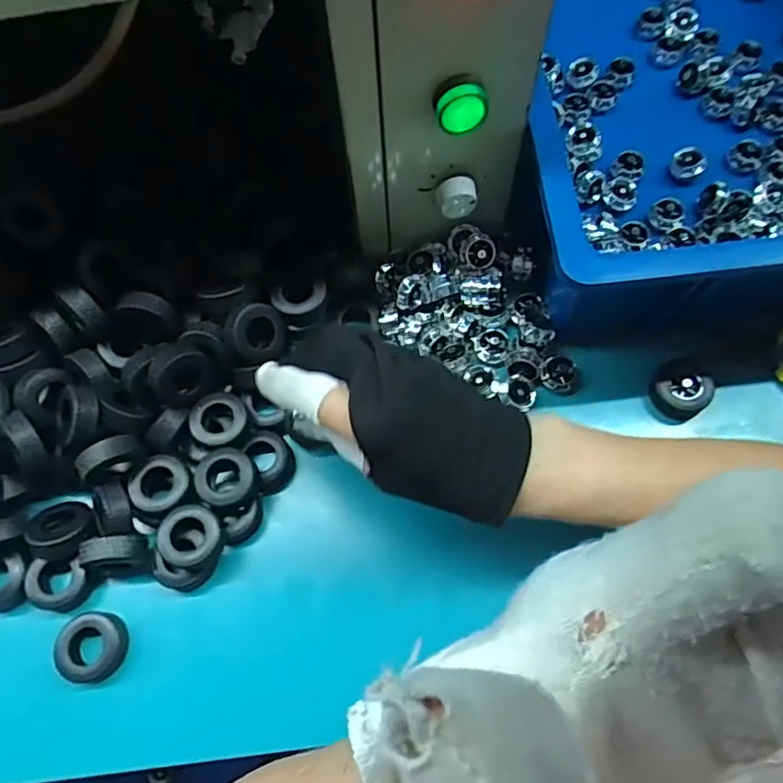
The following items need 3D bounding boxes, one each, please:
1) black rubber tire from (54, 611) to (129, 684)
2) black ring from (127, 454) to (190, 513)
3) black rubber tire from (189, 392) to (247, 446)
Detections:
[{"bbox_3d":[-0.174,0.150,0.347,0.035,0.022,0.037,0,69,-1],"label":"black rubber tire"},{"bbox_3d":[-0.143,0.058,0.369,0.035,0.017,0.035,0,69,-1],"label":"black ring"},{"bbox_3d":[-0.111,0.019,0.382,0.034,0.018,0.035,0,69,-1],"label":"black rubber tire"}]

